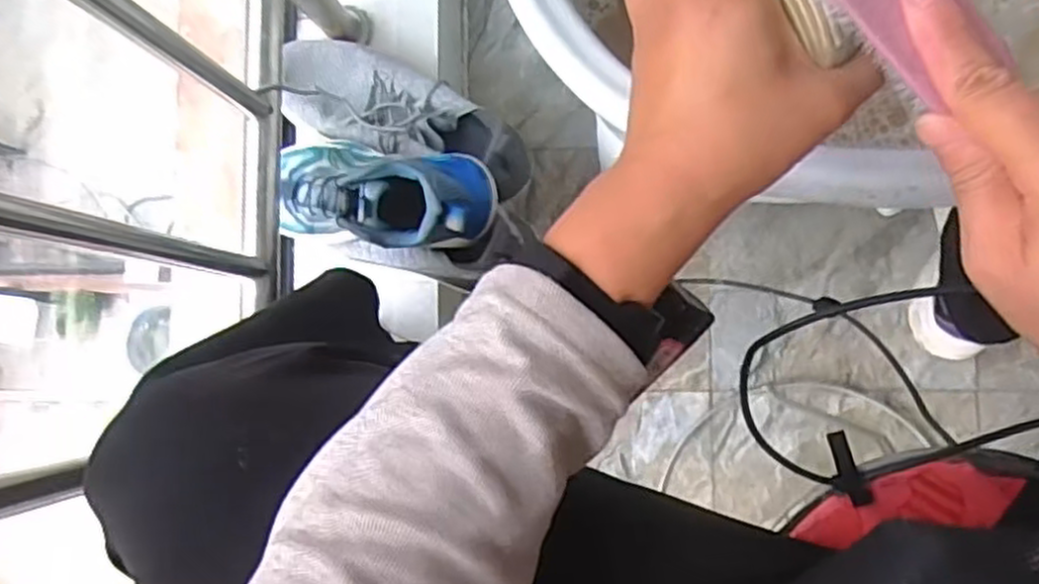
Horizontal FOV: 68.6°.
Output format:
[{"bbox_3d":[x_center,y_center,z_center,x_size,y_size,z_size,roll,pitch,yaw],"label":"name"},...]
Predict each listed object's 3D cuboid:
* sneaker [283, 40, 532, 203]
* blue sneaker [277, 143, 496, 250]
[{"bbox_3d":[-0.118,-0.190,0.804,0.273,0.094,0.105,20,89,7],"label":"sneaker"},{"bbox_3d":[-0.132,-0.094,0.718,0.203,0.091,0.097,10,87,7],"label":"blue sneaker"}]

